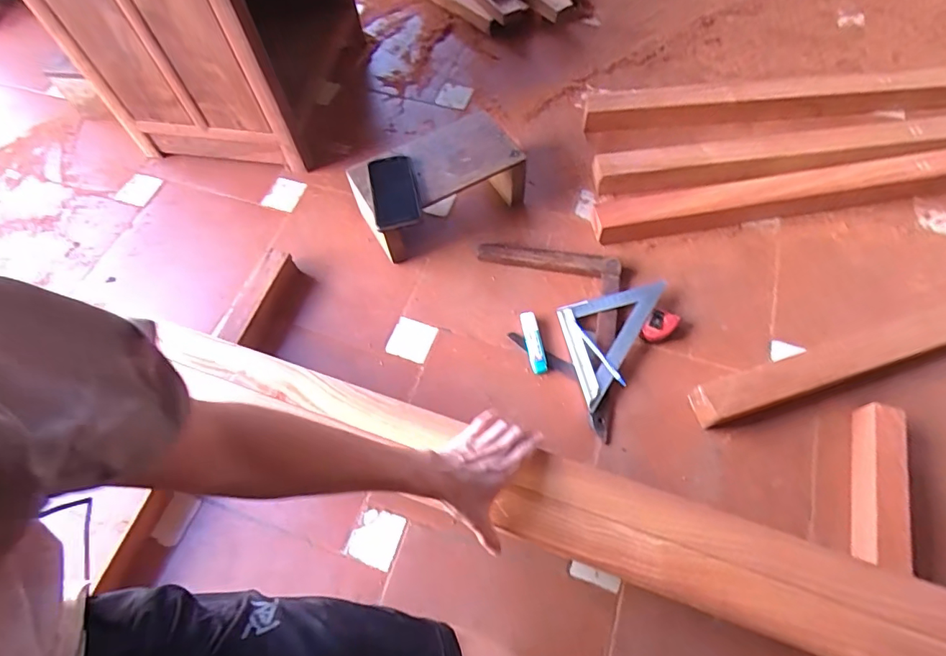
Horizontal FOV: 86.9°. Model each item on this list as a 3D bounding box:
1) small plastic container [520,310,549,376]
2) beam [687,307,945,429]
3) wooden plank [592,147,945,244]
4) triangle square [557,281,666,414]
[{"bbox_3d":[0.099,0.021,0.825,0.027,0.033,0.107,-10,62,-3],"label":"small plastic container"},{"bbox_3d":[0.894,-0.039,0.811,1.158,0.066,0.063,-16,62,-7],"label":"beam"},{"bbox_3d":[0.824,-0.289,0.951,1.216,0.060,0.086,-9,62,-3],"label":"wooden plank"},{"bbox_3d":[0.202,0.001,0.828,0.126,0.030,0.240,30,67,17],"label":"triangle square"}]

